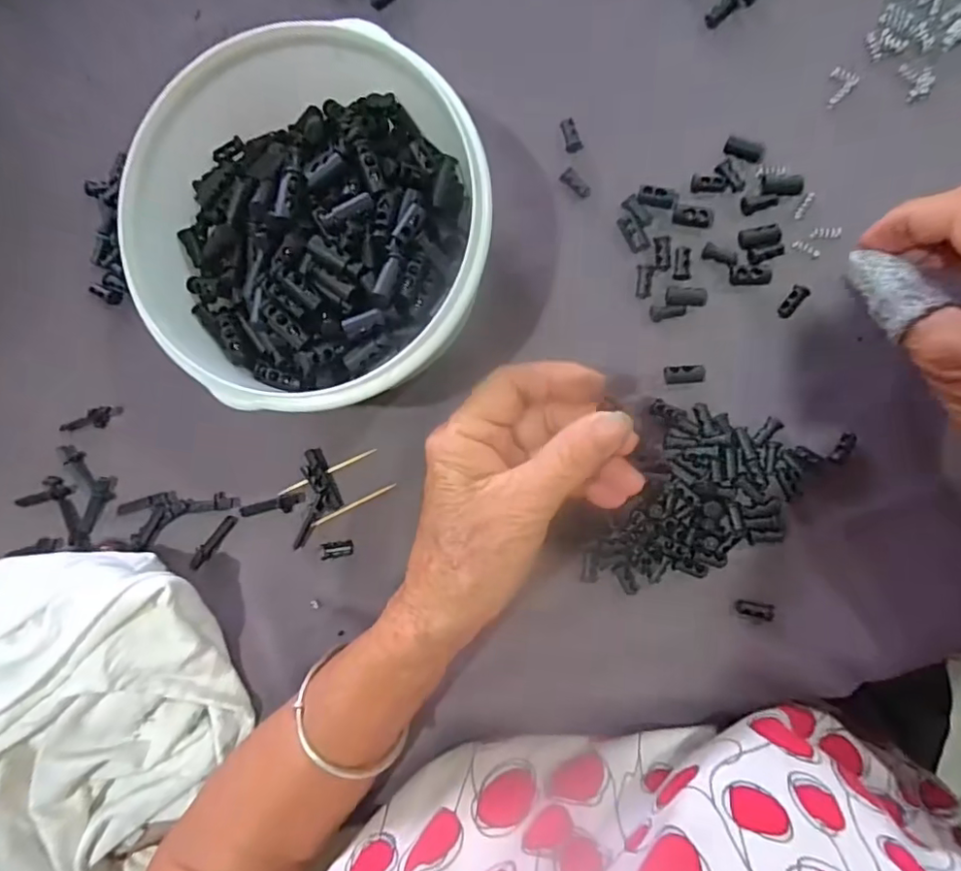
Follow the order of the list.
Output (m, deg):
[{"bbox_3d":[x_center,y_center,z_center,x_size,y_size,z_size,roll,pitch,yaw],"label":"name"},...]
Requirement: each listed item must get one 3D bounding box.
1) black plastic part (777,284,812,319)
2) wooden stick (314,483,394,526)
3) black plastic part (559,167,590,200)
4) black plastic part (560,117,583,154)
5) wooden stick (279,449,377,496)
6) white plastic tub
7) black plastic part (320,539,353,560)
[{"bbox_3d":[0.156,-0.068,0.284,0.008,0.008,0.019,41,96,5],"label":"black plastic part"},{"bbox_3d":[-0.070,0.038,0.313,0.051,0.006,0.004,-28,87,7],"label":"wooden stick"},{"bbox_3d":[0.050,-0.132,0.297,0.018,0.004,0.008,44,96,5],"label":"black plastic part"},{"bbox_3d":[0.047,-0.157,0.296,0.009,0.004,0.017,-21,88,8],"label":"black plastic part"},{"bbox_3d":[-0.085,0.020,0.315,0.060,0.005,0.004,-24,88,7],"label":"wooden stick"},{"bbox_3d":[-0.074,-0.094,0.274,0.154,0.077,0.160,0,89,7],"label":"white plastic tub"},{"bbox_3d":[-0.080,0.064,0.315,0.017,0.004,0.009,-6,90,8],"label":"black plastic part"}]

